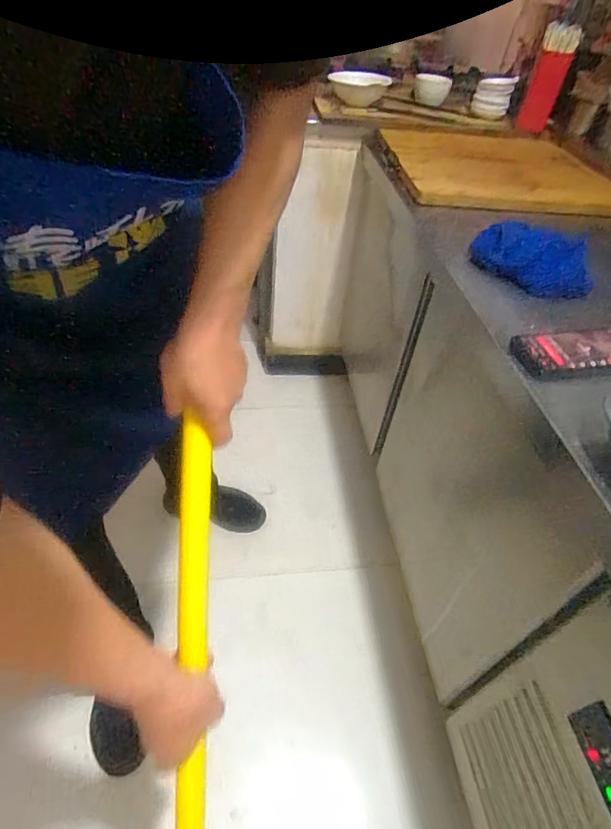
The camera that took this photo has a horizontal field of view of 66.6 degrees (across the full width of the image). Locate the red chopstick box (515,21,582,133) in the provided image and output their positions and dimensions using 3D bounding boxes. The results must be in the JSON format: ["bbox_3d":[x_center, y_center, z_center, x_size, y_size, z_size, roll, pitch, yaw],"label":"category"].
[{"bbox_3d":[0.634,-0.883,1.211,0.079,0.275,0.076,18,13,11],"label":"red chopstick box"}]

